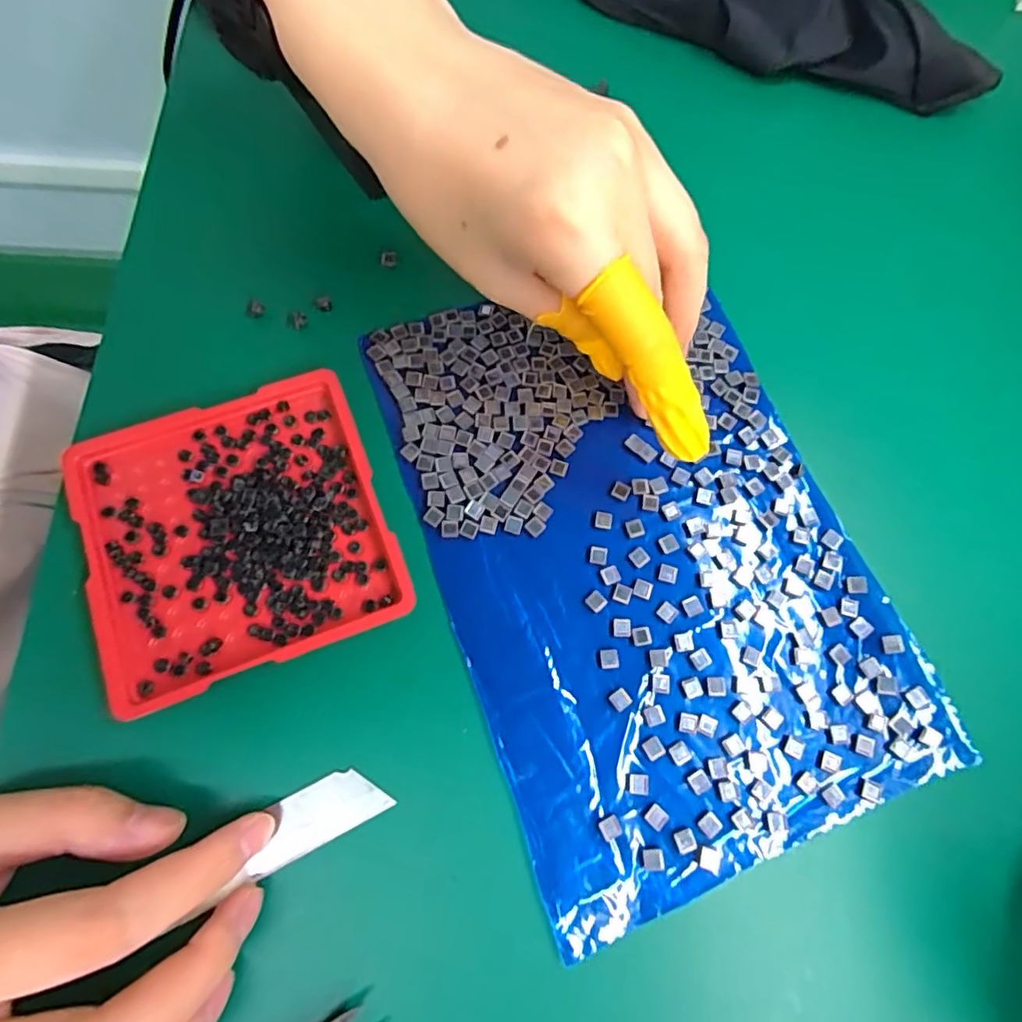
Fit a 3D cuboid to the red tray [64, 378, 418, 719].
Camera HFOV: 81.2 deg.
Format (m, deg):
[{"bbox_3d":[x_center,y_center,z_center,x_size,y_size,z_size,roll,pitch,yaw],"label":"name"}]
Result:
[{"bbox_3d":[-0.097,0.007,0.211,0.100,0.009,0.098,-20,75,-8],"label":"red tray"}]

